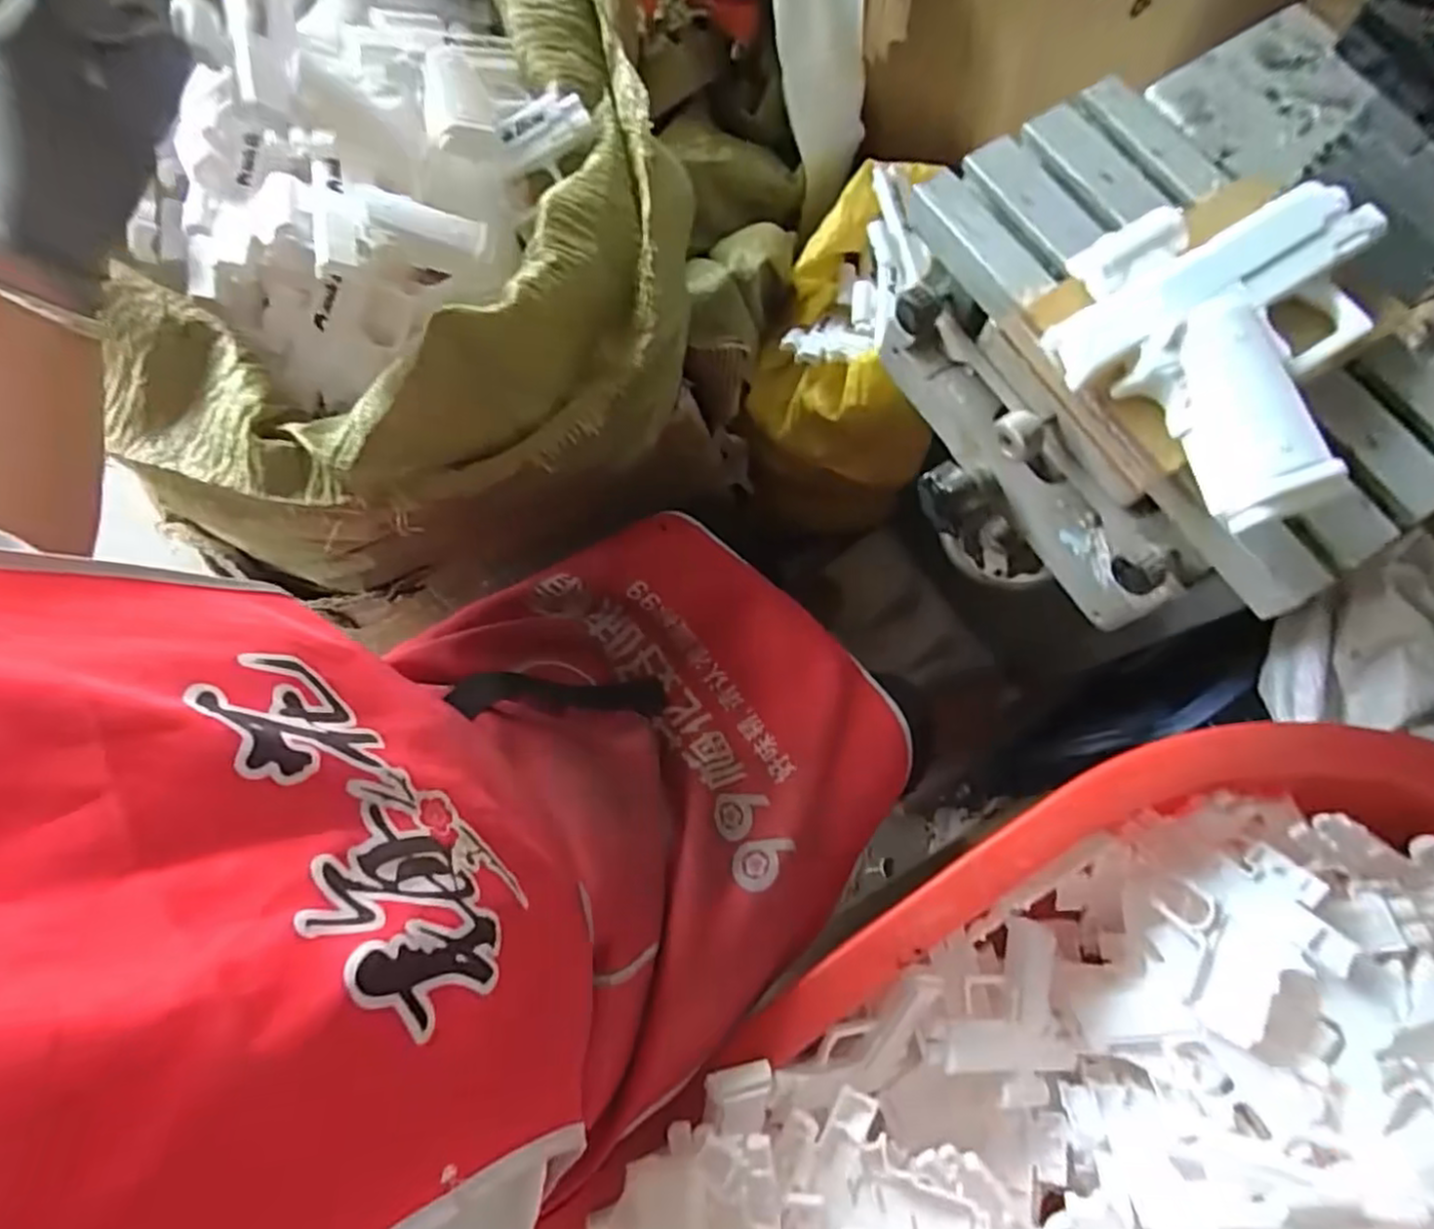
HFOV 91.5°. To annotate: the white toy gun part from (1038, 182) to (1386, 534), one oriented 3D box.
[{"bbox_3d":[0.207,-0.116,0.269,0.134,0.020,0.118,-37,76,-8],"label":"white toy gun part"}]

